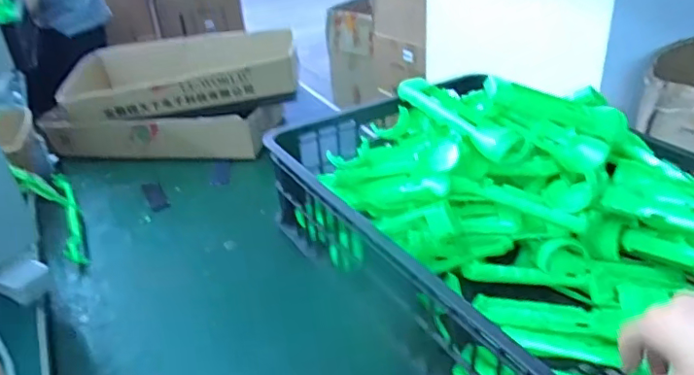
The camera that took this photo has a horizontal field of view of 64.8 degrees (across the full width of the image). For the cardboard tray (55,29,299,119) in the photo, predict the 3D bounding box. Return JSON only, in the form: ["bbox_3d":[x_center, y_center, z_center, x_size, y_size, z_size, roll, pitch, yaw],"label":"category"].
[{"bbox_3d":[-0.317,-0.231,1.067,0.448,0.091,0.251,-3,31,2],"label":"cardboard tray"}]

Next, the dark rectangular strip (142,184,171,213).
[{"bbox_3d":[-0.315,0.013,0.898,0.028,0.004,0.100,-19,34,-23],"label":"dark rectangular strip"}]

